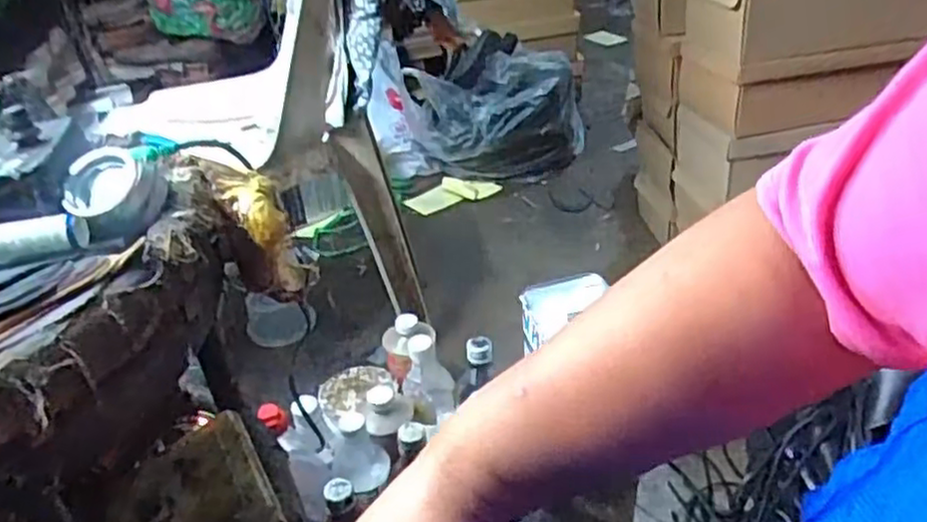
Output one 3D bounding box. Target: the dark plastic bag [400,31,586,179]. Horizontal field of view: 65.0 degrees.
[{"bbox_3d":[0.070,-0.349,1.679,0.401,0.243,0.282,-1,34,7],"label":"dark plastic bag"}]

